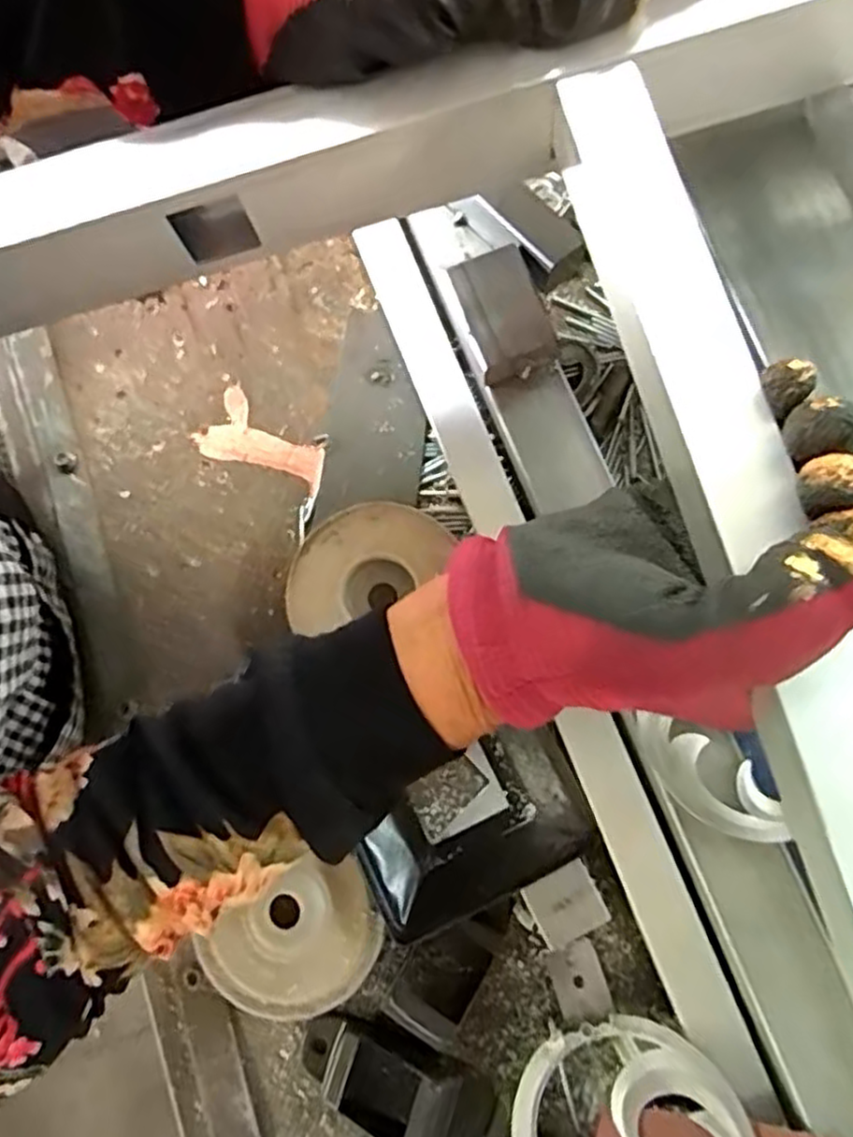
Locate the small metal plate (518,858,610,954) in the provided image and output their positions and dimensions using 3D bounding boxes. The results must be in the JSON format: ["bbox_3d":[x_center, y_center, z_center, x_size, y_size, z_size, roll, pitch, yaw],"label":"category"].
[{"bbox_3d":[0.065,0.158,0.339,0.032,0.004,0.030,-27,78,-6],"label":"small metal plate"}]

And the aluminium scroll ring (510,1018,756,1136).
[{"bbox_3d":[0.087,0.251,0.310,0.100,0.009,0.100,-7,69,18],"label":"aluminium scroll ring"}]

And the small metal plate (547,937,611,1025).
[{"bbox_3d":[0.072,0.198,0.348,0.024,0.004,0.034,-24,67,19],"label":"small metal plate"}]

